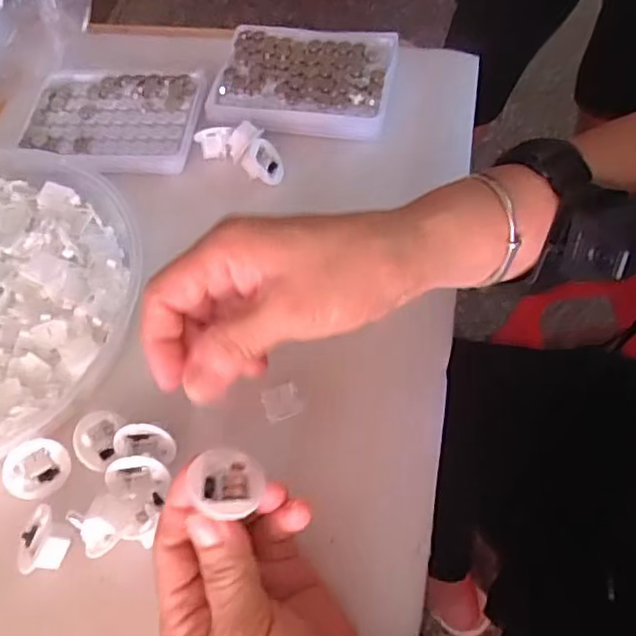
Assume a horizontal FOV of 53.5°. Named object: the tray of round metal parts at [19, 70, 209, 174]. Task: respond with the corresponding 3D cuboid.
[{"bbox_3d":[-0.154,-0.150,0.470,0.132,0.012,0.099,3,59,5],"label":"tray of round metal parts"}]

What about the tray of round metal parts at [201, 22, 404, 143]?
[{"bbox_3d":[-0.010,-0.177,0.473,0.127,0.024,0.099,7,59,7],"label":"tray of round metal parts"}]

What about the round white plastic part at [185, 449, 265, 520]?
[{"bbox_3d":[-0.042,0.074,0.273,0.030,0.016,0.030,14,42,-13],"label":"round white plastic part"}]

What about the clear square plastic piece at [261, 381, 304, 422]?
[{"bbox_3d":[-0.021,0.047,0.360,0.021,0.004,0.019,-18,60,-8],"label":"clear square plastic piece"}]

